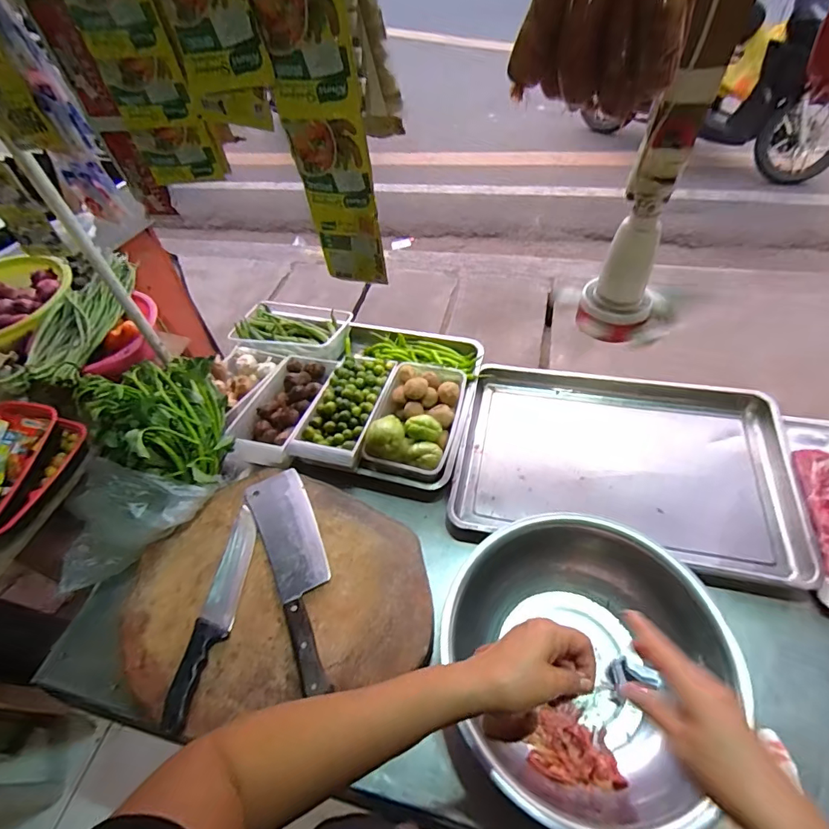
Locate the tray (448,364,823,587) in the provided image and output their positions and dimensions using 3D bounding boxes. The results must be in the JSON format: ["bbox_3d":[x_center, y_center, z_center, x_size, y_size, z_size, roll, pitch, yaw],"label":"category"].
[{"bbox_3d":[0.384,0.085,0.879,0.579,0.064,0.413,8,55,11],"label":"tray"}]

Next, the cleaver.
[{"bbox_3d":[-0.178,0.232,0.703,0.090,0.019,0.347,-25,56,-13],"label":"cleaver"}]

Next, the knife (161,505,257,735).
[{"bbox_3d":[-0.290,0.281,0.671,0.053,0.024,0.304,0,54,5],"label":"knife"}]

